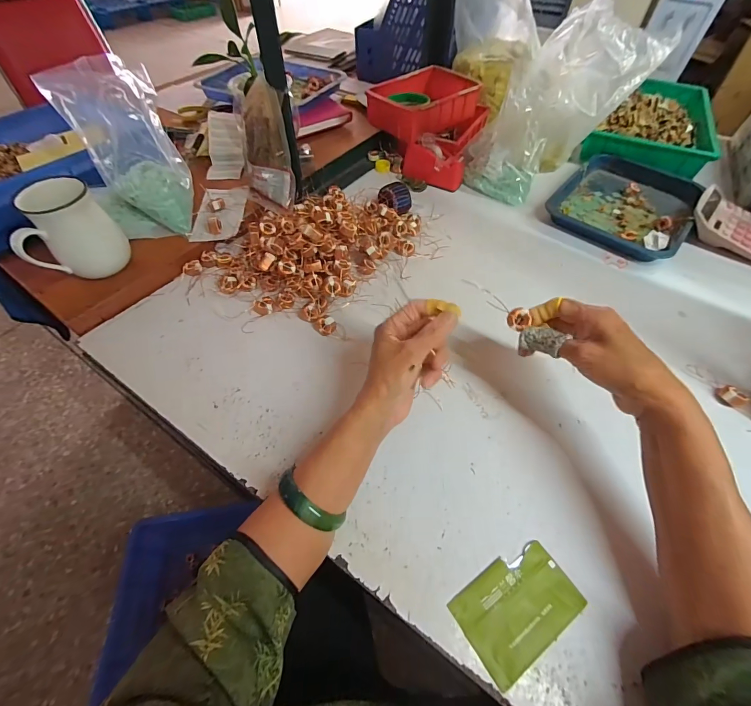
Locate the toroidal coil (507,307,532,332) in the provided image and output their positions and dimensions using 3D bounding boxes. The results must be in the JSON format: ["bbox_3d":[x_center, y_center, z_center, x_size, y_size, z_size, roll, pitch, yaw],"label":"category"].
[{"bbox_3d":[0.144,-0.034,0.355,0.023,0.016,0.015,39,62,22],"label":"toroidal coil"}]

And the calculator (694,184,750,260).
[{"bbox_3d":[0.615,-0.219,0.605,0.141,0.043,0.119,31,60,19],"label":"calculator"}]

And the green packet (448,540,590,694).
[{"bbox_3d":[0.123,0.217,0.305,0.103,0.005,0.067,-26,60,-19],"label":"green packet"}]

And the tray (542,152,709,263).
[{"bbox_3d":[0.463,-0.284,0.655,0.209,0.035,0.291,33,60,19],"label":"tray"}]

